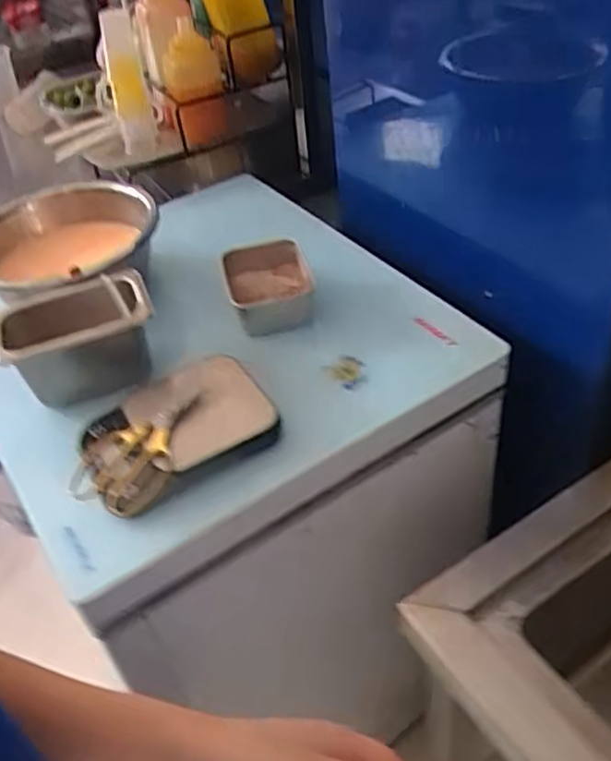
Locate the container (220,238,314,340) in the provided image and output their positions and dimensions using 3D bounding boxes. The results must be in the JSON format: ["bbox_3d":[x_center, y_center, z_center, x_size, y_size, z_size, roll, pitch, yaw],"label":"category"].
[{"bbox_3d":[-0.046,-0.125,0.940,0.111,0.057,0.156,-12,41,-5],"label":"container"}]

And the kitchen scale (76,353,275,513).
[{"bbox_3d":[-0.135,0.051,0.763,0.192,0.035,0.133,-26,44,-20],"label":"kitchen scale"}]

